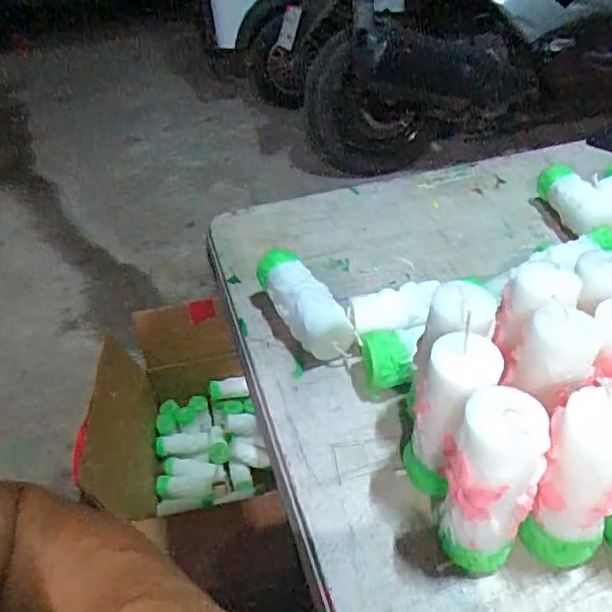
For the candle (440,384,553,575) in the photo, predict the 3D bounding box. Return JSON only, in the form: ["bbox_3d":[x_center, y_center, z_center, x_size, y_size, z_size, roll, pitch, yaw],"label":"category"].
[{"bbox_3d":[0.092,0.093,0.289,0.041,0.109,0.040,24,47,27],"label":"candle"}]

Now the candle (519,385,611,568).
[{"bbox_3d":[0.138,0.090,0.288,0.039,0.108,0.035,14,43,18],"label":"candle"}]

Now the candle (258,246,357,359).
[{"bbox_3d":[-0.006,-0.001,0.447,0.034,0.046,0.105,-24,45,-23],"label":"candle"}]

